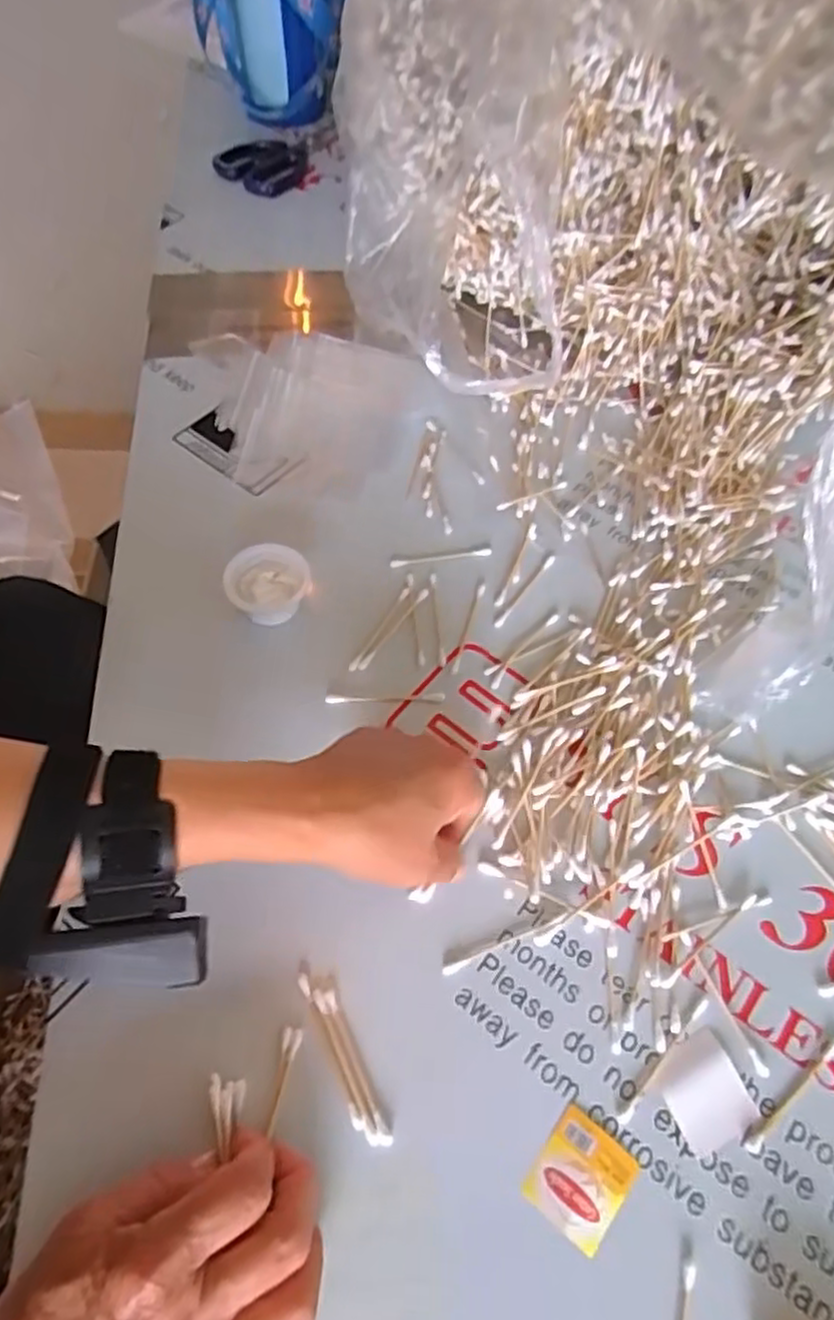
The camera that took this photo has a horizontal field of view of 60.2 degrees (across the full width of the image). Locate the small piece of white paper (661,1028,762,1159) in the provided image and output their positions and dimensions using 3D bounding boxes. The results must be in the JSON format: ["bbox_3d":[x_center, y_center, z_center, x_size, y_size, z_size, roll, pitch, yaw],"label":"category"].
[{"bbox_3d":[0.140,0.209,0.347,0.039,0.004,0.044,-22,63,-14],"label":"small piece of white paper"}]

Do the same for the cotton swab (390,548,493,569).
[{"bbox_3d":[0.017,-0.073,0.506,0.072,0.004,0.008,-7,61,-6],"label":"cotton swab"}]

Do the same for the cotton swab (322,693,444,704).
[{"bbox_3d":[-0.020,0.024,0.451,0.074,0.004,0.006,-1,60,-3],"label":"cotton swab"}]

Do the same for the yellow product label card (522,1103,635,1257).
[{"bbox_3d":[0.075,0.236,0.328,0.037,0.004,0.043,35,65,17],"label":"yellow product label card"}]

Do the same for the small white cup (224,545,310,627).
[{"bbox_3d":[-0.097,-0.049,0.473,0.052,0.027,0.048,-1,60,-3],"label":"small white cup"}]

